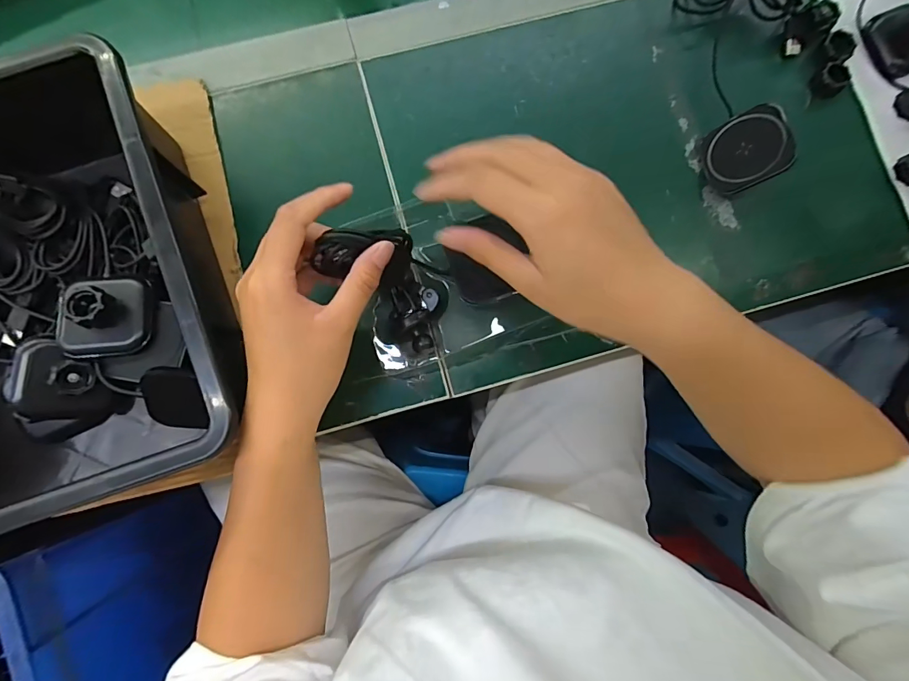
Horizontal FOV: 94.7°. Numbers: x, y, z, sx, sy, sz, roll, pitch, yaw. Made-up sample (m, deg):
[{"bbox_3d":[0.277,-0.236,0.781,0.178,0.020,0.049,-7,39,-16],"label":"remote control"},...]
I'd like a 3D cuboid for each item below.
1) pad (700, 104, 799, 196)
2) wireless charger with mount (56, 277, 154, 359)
[{"bbox_3d":[0.237,-0.155,0.341,0.008,0.059,0.060,2,73,-46],"label":"pad"},{"bbox_3d":[-0.248,-0.017,0.291,0.060,0.034,0.055,-5,87,-5],"label":"wireless charger with mount"}]

